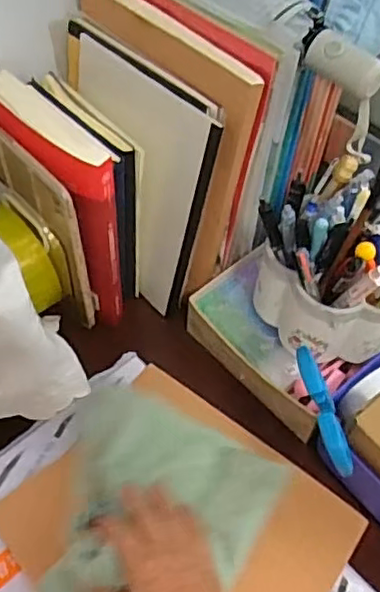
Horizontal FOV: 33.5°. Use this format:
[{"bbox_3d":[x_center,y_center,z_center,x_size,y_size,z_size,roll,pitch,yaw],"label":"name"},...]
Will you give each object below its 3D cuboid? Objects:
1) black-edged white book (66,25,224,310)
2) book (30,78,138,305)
[{"bbox_3d":[-0.056,-0.115,0.638,0.173,0.250,0.017,40,51,23],"label":"black-edged white book"},{"bbox_3d":[-0.099,-0.105,0.656,0.032,0.205,0.150,-31,60,-22],"label":"book"}]

